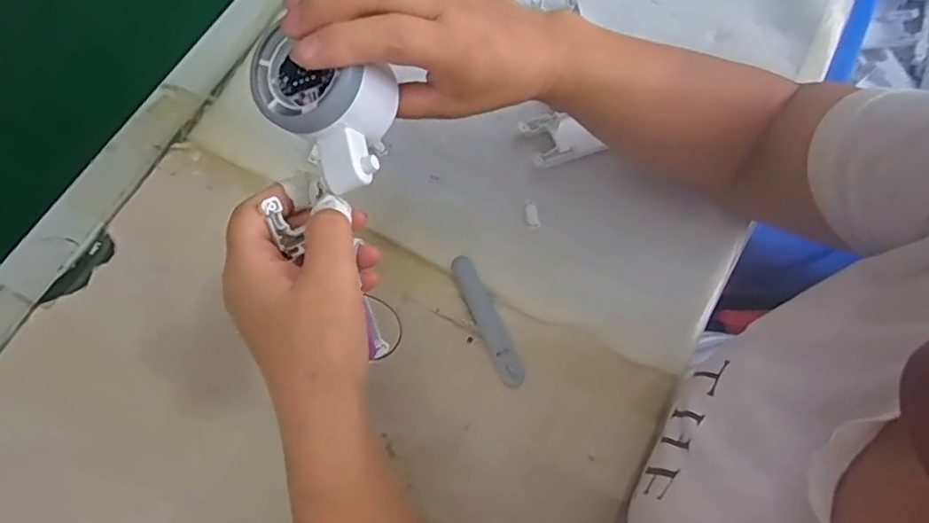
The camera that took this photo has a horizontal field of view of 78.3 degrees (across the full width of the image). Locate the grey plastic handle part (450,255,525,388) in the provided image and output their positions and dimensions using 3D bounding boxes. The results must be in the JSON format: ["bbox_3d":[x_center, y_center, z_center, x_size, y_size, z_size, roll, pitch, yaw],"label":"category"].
[{"bbox_3d":[0.015,0.041,0.394,0.016,0.005,0.095,-23,74,-10],"label":"grey plastic handle part"}]

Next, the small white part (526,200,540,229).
[{"bbox_3d":[0.050,-0.035,0.420,0.009,0.004,0.023,-10,72,-6],"label":"small white part"}]

